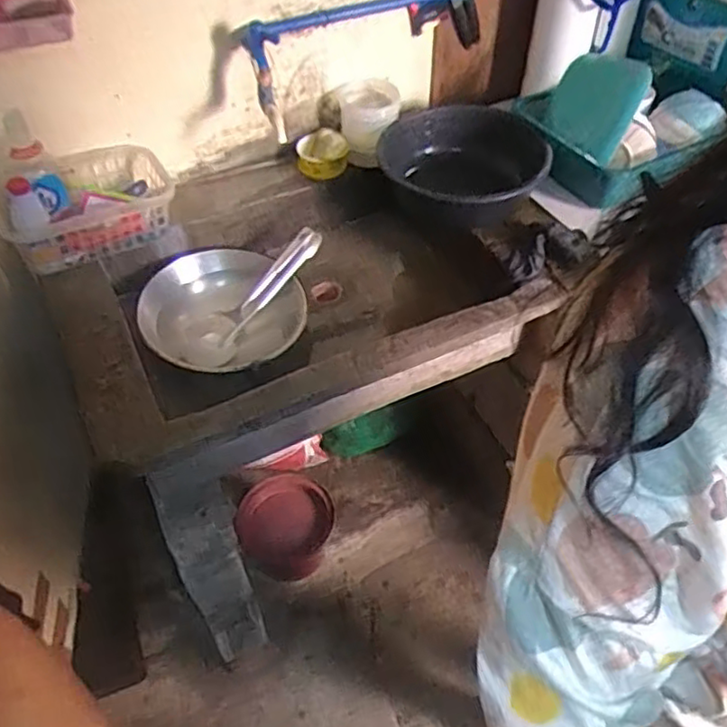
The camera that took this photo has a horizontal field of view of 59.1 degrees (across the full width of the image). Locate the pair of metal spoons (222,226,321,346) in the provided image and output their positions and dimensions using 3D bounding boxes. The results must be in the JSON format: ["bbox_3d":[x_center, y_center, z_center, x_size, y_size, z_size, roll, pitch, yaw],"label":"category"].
[{"bbox_3d":[-0.179,-0.143,1.191,0.058,0.037,0.291,30,71,23],"label":"pair of metal spoons"}]

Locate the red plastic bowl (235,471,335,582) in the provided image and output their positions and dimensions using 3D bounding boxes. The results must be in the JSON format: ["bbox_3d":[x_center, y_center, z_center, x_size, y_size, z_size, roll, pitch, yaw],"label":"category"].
[{"bbox_3d":[-0.162,0.392,1.469,0.222,0.200,0.202,0,49,0],"label":"red plastic bowl"}]

